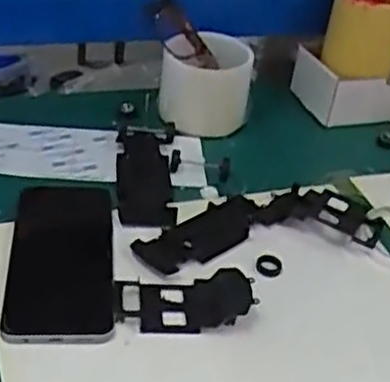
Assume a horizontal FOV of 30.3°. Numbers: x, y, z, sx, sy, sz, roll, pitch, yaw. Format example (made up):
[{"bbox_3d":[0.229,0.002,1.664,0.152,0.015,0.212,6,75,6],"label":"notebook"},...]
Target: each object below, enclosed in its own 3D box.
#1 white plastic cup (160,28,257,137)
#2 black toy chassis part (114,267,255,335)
[{"bbox_3d":[0.011,-0.107,0.720,0.089,0.083,0.089,6,35,-2],"label":"white plastic cup"},{"bbox_3d":[-0.007,0.077,0.508,0.095,0.015,0.048,-3,37,-14],"label":"black toy chassis part"}]

